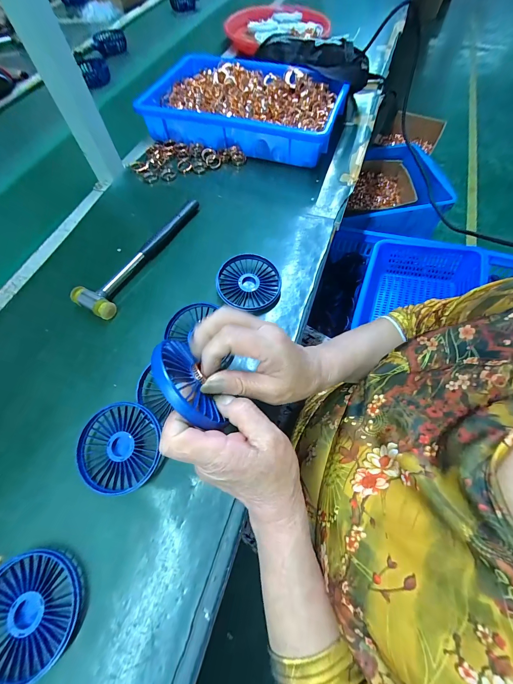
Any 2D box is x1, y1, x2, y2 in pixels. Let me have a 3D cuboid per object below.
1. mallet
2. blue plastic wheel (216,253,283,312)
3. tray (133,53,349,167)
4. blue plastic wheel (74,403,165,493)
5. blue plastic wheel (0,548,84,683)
[{"bbox_3d":[-0.171,-0.135,0.411,0.059,0.025,0.232,25,67,12],"label":"mallet"},{"bbox_3d":[-0.009,-0.082,0.378,0.084,0.019,0.078,0,65,0],"label":"blue plastic wheel"},{"bbox_3d":[-0.022,-0.455,0.539,0.349,0.071,0.215,16,66,8],"label":"tray"},{"bbox_3d":[-0.143,0.109,0.287,0.083,0.023,0.082,0,65,0],"label":"blue plastic wheel"},{"bbox_3d":[-0.198,0.232,0.235,0.089,0.010,0.084,0,65,0],"label":"blue plastic wheel"}]

